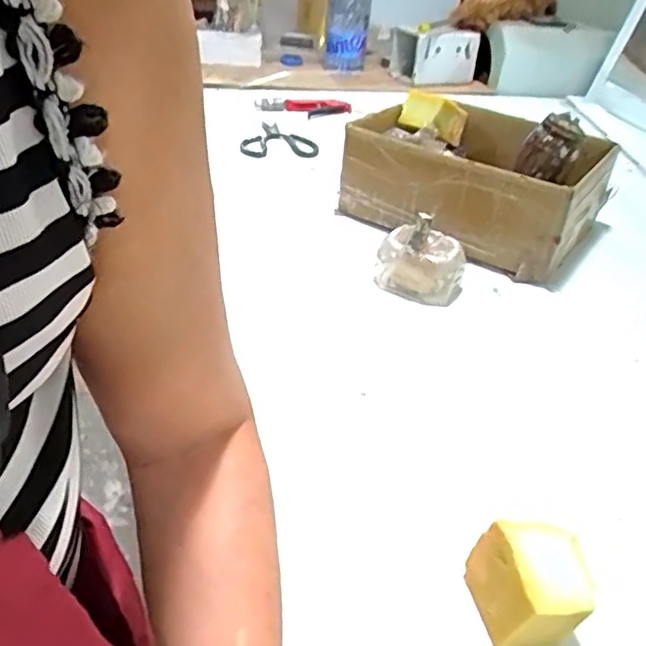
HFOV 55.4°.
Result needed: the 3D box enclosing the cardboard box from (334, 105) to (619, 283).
[{"bbox_3d":[0.211,-0.203,0.871,0.321,0.124,0.263,24,39,24],"label":"cardboard box"}]

